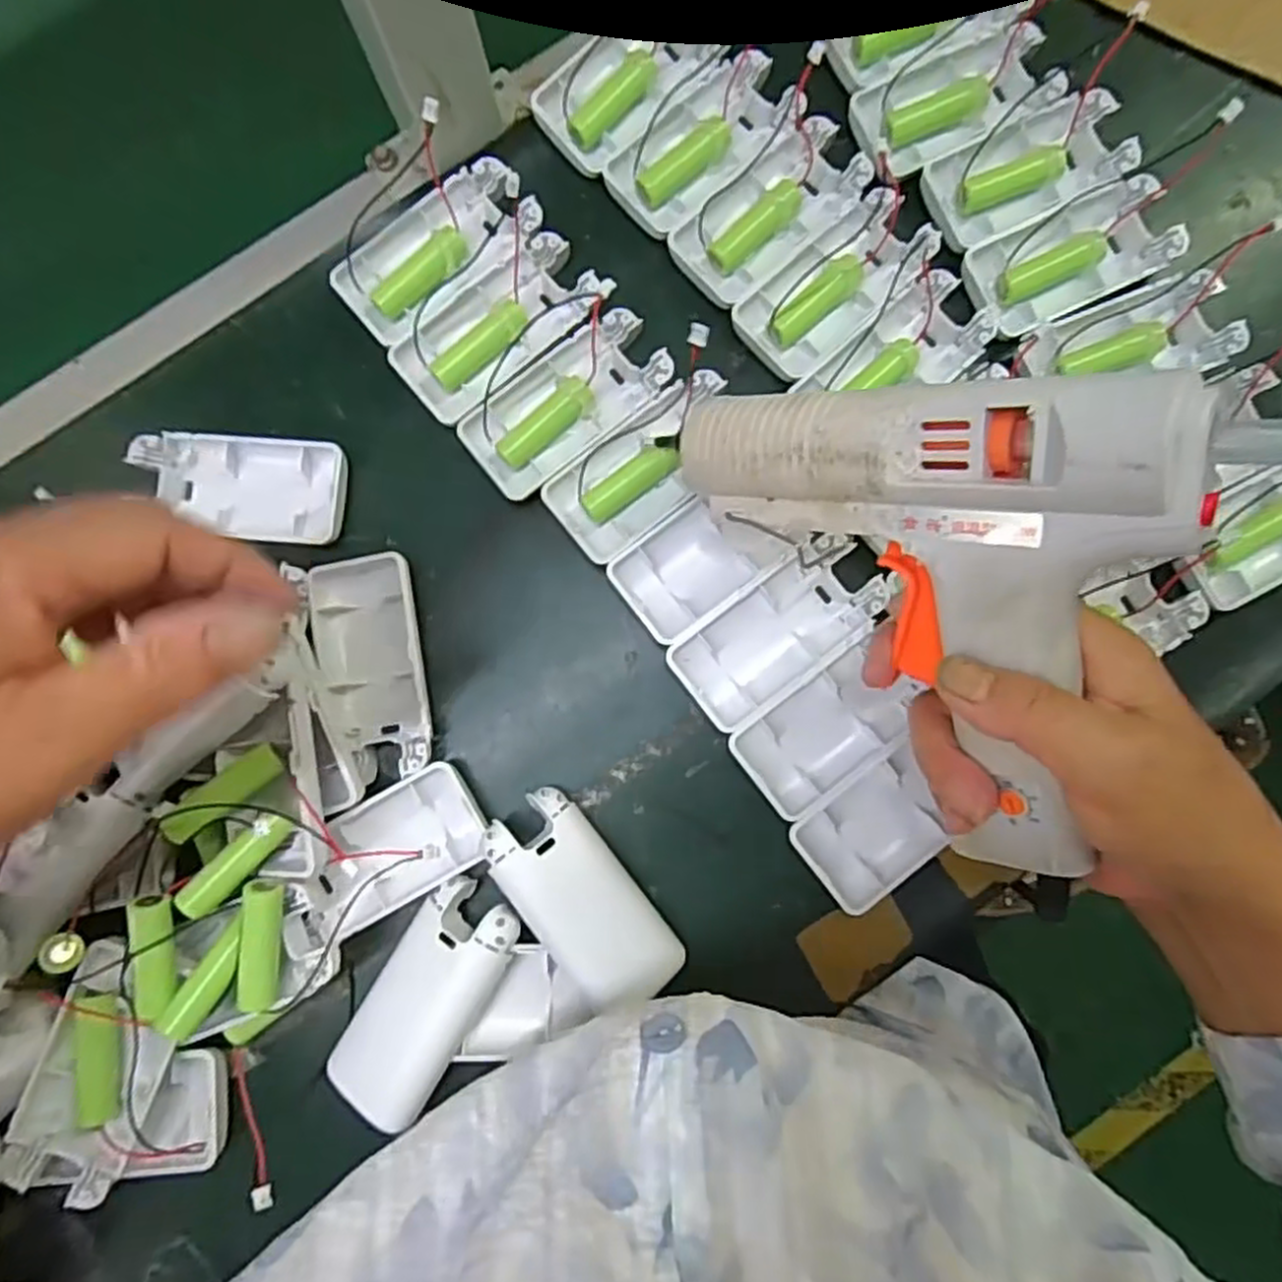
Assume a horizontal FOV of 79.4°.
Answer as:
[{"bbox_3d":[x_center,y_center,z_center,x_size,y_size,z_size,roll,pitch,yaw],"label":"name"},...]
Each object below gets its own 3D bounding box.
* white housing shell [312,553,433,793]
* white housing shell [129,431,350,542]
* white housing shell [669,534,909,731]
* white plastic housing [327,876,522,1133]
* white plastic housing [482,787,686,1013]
[{"bbox_3d":[-0.117,0.012,0.337,0.045,0.016,0.093,-10,86,-1],"label":"white housing shell"},{"bbox_3d":[-0.178,-0.069,0.347,0.094,0.014,0.043,6,85,0],"label":"white housing shell"},{"bbox_3d":[0.063,-0.006,0.337,0.099,0.012,0.045,-37,87,-3],"label":"white housing shell"},{"bbox_3d":[-0.088,0.147,0.319,0.042,0.023,0.094,32,86,2],"label":"white plastic housing"},{"bbox_3d":[-0.024,0.108,0.319,0.044,0.010,0.093,-38,90,-20],"label":"white plastic housing"}]

